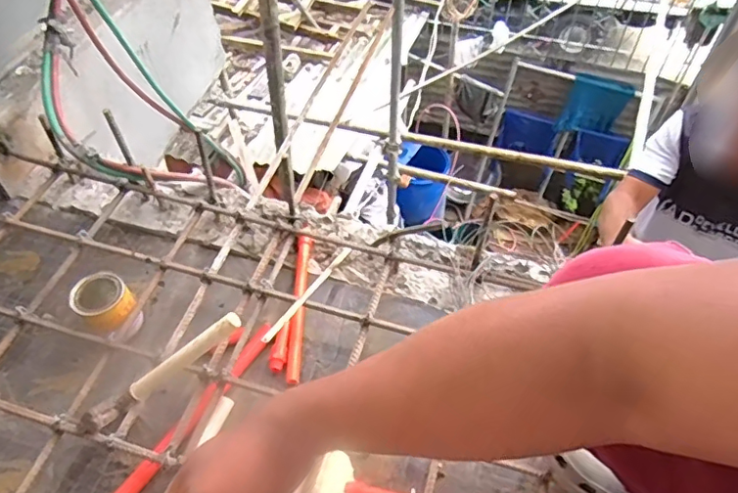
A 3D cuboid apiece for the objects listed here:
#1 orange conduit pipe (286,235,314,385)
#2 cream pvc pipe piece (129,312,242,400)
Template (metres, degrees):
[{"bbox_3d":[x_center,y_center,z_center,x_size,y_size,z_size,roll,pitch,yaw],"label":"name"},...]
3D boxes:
[{"bbox_3d":[-0.126,0.099,0.980,0.028,0.028,0.294,-1,52,1],"label":"orange conduit pipe"},{"bbox_3d":[-0.269,0.160,0.803,0.199,0.030,0.021,-37,54,10],"label":"cream pvc pipe piece"}]

